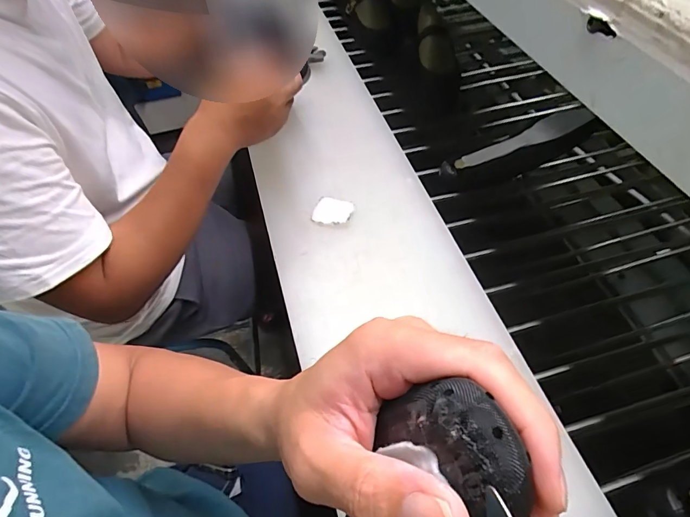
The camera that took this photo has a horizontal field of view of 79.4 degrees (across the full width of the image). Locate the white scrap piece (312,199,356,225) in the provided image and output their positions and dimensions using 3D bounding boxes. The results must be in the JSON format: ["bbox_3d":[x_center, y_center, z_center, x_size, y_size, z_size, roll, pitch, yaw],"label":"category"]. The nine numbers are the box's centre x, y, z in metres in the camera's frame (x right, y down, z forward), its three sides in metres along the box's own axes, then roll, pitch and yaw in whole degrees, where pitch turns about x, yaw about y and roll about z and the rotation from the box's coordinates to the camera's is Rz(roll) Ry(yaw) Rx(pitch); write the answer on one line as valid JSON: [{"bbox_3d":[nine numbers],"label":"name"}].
[{"bbox_3d":[-0.016,-0.068,0.595,0.054,0.007,0.041,7,62,11],"label":"white scrap piece"}]

